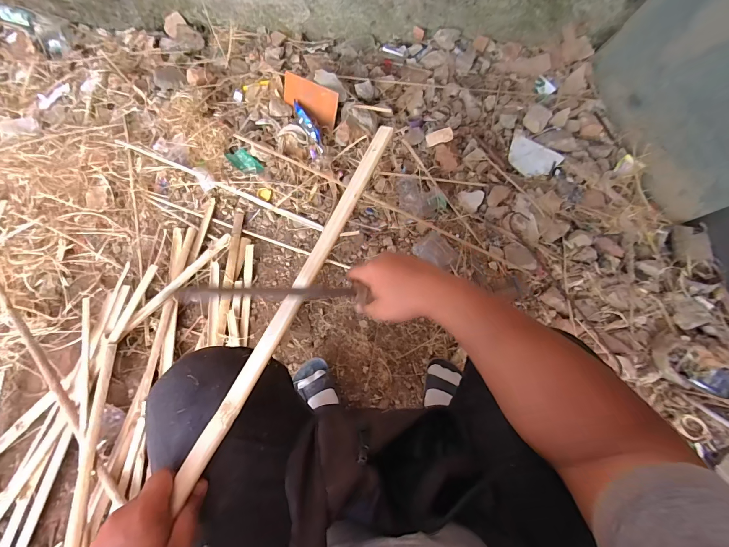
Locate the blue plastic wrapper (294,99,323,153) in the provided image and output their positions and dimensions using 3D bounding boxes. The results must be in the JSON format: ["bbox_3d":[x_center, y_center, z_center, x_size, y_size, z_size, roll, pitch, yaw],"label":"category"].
[{"bbox_3d":[-0.171,-0.453,0.989,0.030,0.043,0.194,-31,69,-11],"label":"blue plastic wrapper"}]

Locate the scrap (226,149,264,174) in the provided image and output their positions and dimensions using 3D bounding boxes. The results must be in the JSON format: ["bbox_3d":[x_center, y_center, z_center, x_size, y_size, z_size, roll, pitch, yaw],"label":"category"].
[{"bbox_3d":[-0.358,-0.335,0.982,0.109,0.014,0.056,39,75,13],"label":"scrap"}]

